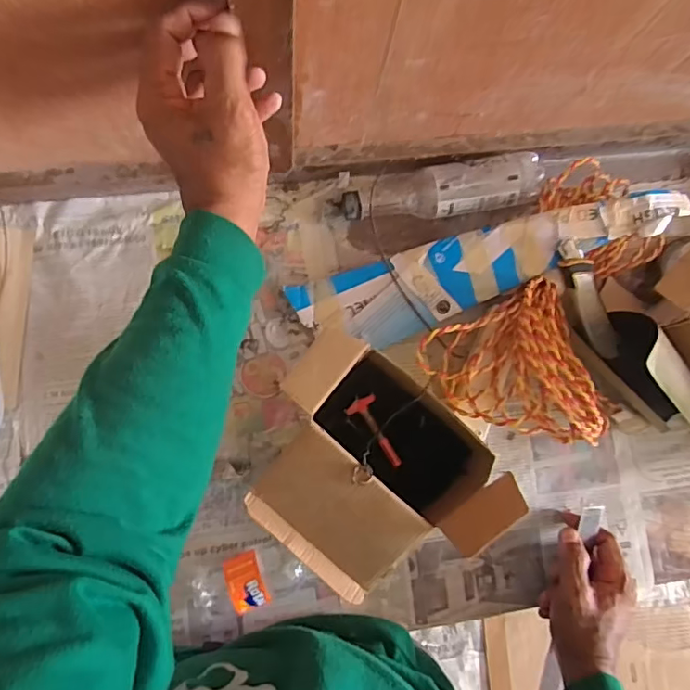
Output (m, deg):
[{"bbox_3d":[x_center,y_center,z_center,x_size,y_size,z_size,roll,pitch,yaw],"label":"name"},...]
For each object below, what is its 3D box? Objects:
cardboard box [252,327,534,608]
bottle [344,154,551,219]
[{"bbox_3d":[0.017,0.126,0.519,0.220,0.117,0.182,41,80,1],"label":"cardboard box"},{"bbox_3d":[0.106,-0.171,0.594,0.216,0.054,0.063,-7,83,6],"label":"bottle"}]

